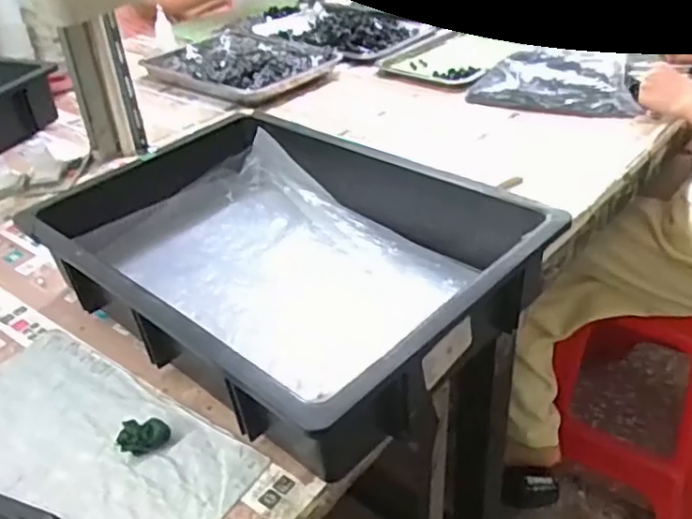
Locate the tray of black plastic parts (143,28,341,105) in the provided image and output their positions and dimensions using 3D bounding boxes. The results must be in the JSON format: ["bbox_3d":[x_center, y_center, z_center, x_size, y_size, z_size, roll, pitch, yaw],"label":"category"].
[{"bbox_3d":[-0.208,-0.391,1.310,0.330,0.059,0.257,26,43,38],"label":"tray of black plastic parts"}]

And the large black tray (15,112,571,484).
[{"bbox_3d":[-0.053,-0.014,0.669,0.448,0.097,0.352,23,44,37],"label":"large black tray"}]

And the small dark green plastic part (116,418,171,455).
[{"bbox_3d":[-0.160,0.139,0.534,0.039,0.019,0.025,-19,35,-17],"label":"small dark green plastic part"}]

